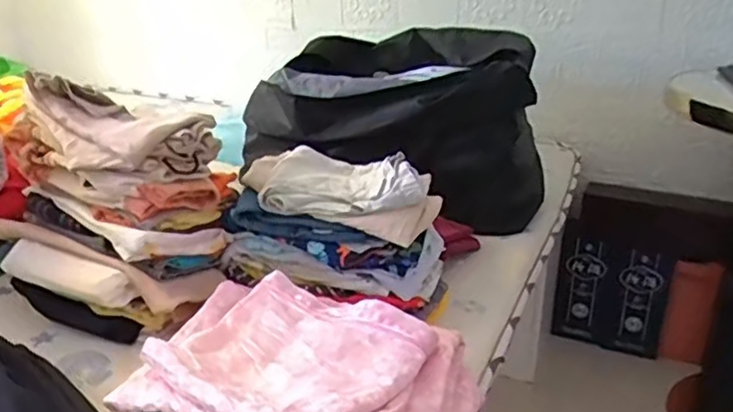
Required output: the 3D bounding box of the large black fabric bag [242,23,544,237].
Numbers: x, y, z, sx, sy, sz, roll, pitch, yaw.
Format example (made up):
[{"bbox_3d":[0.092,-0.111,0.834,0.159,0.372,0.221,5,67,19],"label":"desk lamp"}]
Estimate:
[{"bbox_3d":[0.069,-0.187,1.377,0.622,0.306,0.500,15,25,31],"label":"large black fabric bag"}]

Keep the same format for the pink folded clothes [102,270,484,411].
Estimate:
[{"bbox_3d":[-0.065,0.171,0.696,0.333,0.066,0.225,9,23,20],"label":"pink folded clothes"}]

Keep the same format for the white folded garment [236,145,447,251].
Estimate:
[{"bbox_3d":[-0.038,-0.017,0.913,0.253,0.071,0.170,10,23,22],"label":"white folded garment"}]

